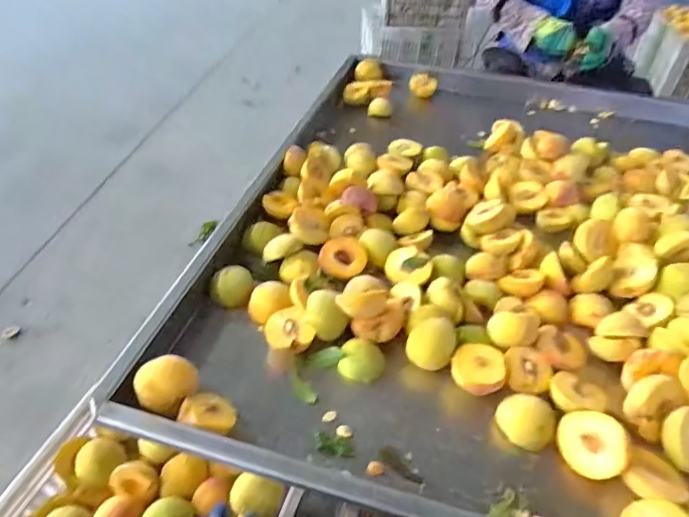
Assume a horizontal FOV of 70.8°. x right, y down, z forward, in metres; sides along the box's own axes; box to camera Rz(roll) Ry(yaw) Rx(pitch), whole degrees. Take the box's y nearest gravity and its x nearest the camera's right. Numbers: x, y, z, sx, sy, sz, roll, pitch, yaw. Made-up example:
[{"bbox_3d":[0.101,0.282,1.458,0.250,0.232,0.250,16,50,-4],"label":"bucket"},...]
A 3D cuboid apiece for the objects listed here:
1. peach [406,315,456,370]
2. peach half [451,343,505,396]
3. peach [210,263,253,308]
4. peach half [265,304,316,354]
[{"bbox_3d":[0.110,0.106,0.613,0.057,0.044,0.055,2,43,-2],"label":"peach"},{"bbox_3d":[0.164,0.135,0.595,0.060,0.026,0.058,0,43,-4],"label":"peach half"},{"bbox_3d":[-0.162,0.041,0.699,0.058,0.048,0.046,-8,44,-12],"label":"peach"},{"bbox_3d":[-0.074,0.099,0.640,0.055,0.037,0.062,-20,48,-23],"label":"peach half"}]

